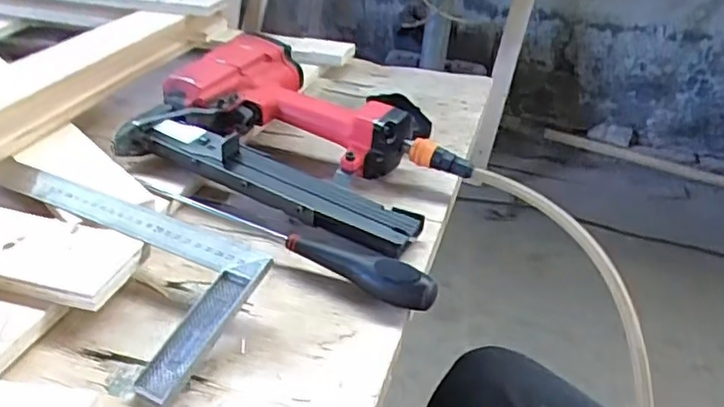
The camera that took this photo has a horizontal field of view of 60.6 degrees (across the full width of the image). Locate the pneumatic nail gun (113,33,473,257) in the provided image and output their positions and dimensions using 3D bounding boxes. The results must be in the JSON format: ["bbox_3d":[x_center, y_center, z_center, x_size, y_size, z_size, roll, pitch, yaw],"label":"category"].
[{"bbox_3d":[-0.046,-0.091,0.668,0.339,0.063,0.304,18,34,18],"label":"pneumatic nail gun"}]

